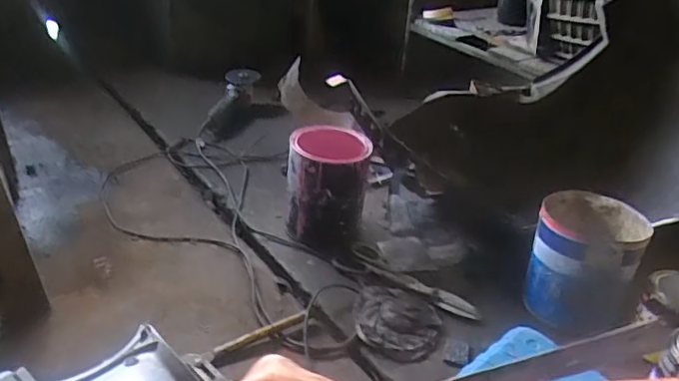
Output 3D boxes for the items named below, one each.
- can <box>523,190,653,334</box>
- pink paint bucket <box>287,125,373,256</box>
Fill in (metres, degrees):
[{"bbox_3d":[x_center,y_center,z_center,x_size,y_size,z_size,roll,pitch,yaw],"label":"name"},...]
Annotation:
[{"bbox_3d":[0.434,0.122,1.004,0.170,0.188,0.164,18,34,22],"label":"can"},{"bbox_3d":[-0.026,-0.002,1.143,0.158,0.208,0.191,6,31,2],"label":"pink paint bucket"}]

